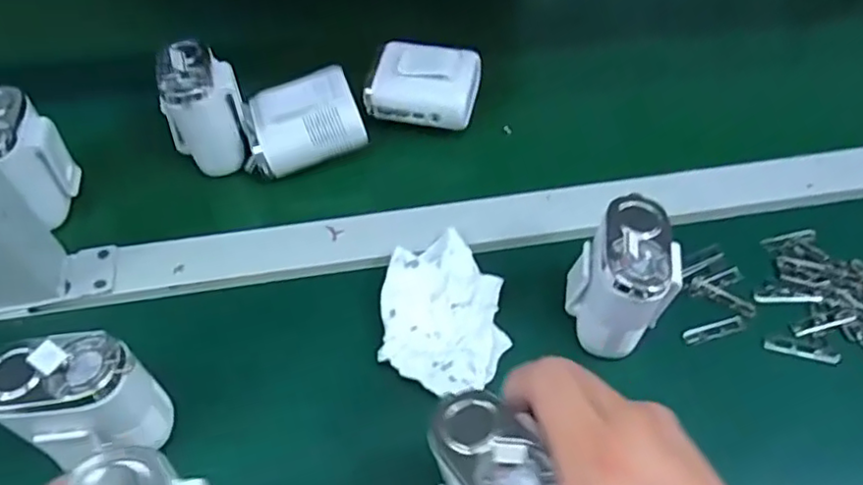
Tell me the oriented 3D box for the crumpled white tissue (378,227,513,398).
[{"bbox_3d":[0.008,0.041,0.399,0.076,0.019,0.111,1,56,-1],"label":"crumpled white tissue"}]

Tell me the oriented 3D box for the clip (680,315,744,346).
[{"bbox_3d":[0.182,0.056,0.404,0.042,0.004,0.010,-12,57,-9],"label":"clip"}]

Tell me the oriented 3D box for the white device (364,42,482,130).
[{"bbox_3d":[-0.006,-0.126,0.495,0.084,0.037,0.056,6,53,5],"label":"white device"}]

